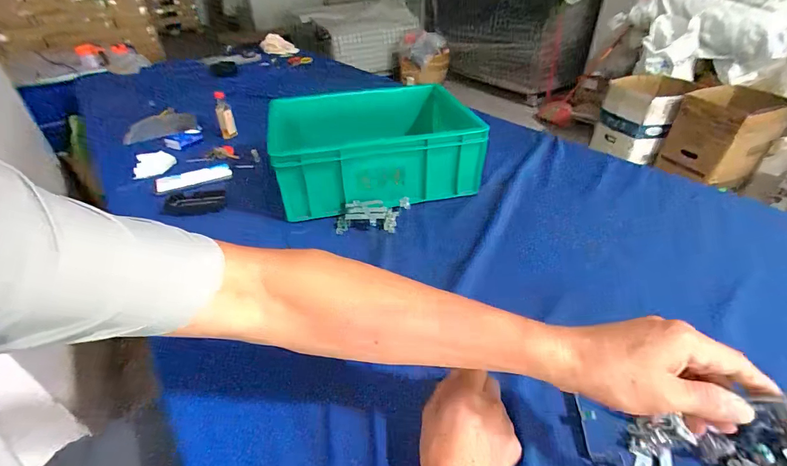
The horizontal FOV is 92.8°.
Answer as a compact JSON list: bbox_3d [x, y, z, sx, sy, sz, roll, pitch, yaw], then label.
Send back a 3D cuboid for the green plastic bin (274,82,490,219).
[{"bbox_3d":[-0.058,-0.204,0.828,0.397,0.146,0.359,-9,37,-9],"label":"green plastic bin"}]

